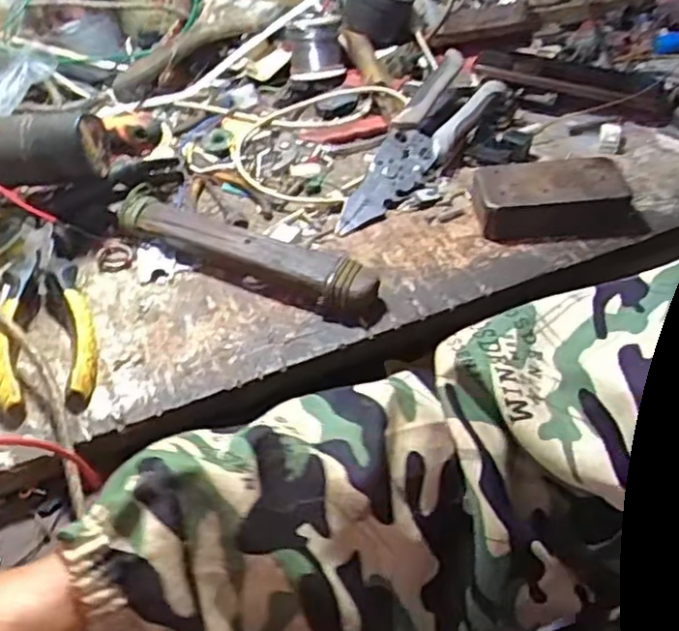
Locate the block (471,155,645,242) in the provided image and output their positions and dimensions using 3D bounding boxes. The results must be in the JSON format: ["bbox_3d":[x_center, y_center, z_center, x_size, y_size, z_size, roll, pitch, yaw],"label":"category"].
[{"bbox_3d":[0.158,-0.086,0.521,0.113,0.032,0.054,-1,46,2],"label":"block"}]

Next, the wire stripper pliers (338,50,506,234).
[{"bbox_3d":[0.063,-0.139,0.576,0.051,0.028,0.200,27,66,25],"label":"wire stripper pliers"}]

